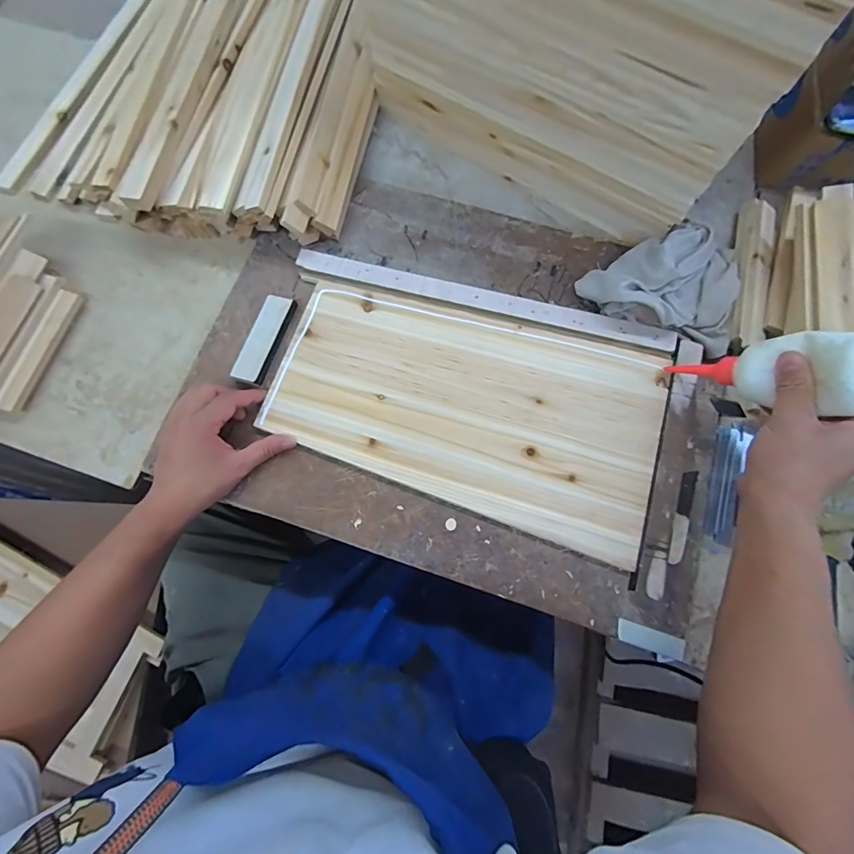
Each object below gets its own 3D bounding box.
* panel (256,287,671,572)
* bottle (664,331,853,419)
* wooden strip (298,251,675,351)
[{"bbox_3d":[0.040,-0.029,0.457,0.417,0.010,0.217,18,78,6],"label":"panel"},{"bbox_3d":[0.314,-0.051,0.383,0.052,0.158,0.050,43,80,-20],"label":"bottle"},{"bbox_3d":[0.064,-0.153,0.485,0.452,0.008,0.026,14,77,5],"label":"wooden strip"}]

